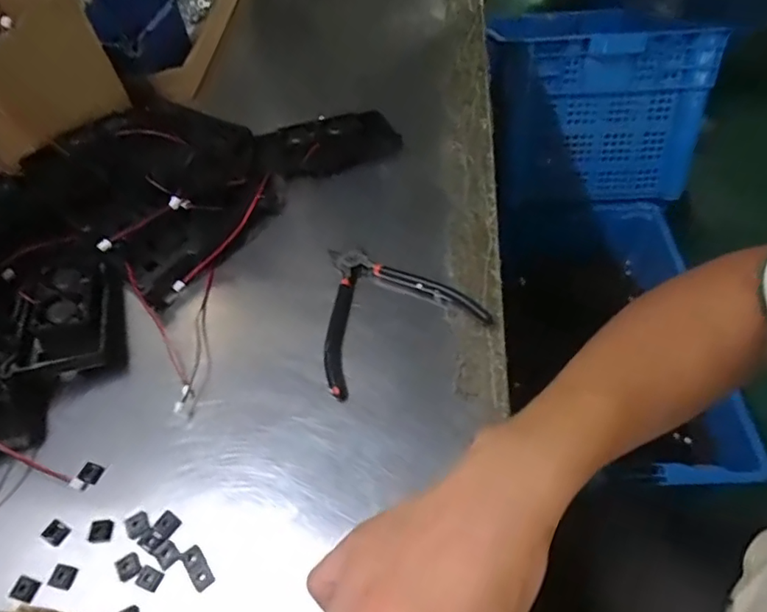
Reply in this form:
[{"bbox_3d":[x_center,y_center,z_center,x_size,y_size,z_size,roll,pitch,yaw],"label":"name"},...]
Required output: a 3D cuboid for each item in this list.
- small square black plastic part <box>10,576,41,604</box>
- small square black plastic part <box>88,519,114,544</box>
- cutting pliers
[{"bbox_3d":[-0.221,0.174,0.349,0.015,0.006,0.013,11,55,13],"label":"small square black plastic part"},{"bbox_3d":[-0.182,0.145,0.365,0.014,0.005,0.014,-7,53,0],"label":"small square black plastic part"},{"bbox_3d":[-0.004,-0.006,0.447,0.129,0.013,0.124,-25,55,-13],"label":"cutting pliers"}]

